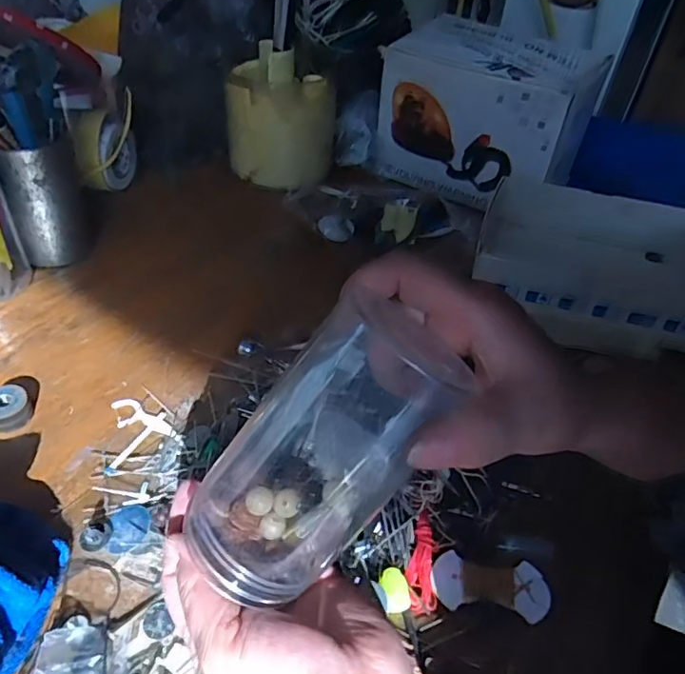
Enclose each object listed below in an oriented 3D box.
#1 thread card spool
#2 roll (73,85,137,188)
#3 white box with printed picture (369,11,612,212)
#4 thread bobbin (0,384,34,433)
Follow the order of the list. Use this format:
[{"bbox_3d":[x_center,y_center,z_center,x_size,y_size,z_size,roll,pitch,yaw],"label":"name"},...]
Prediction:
[{"bbox_3d":[0.084,0.141,0.315,0.065,0.004,0.032,7,42,3],"label":"thread card spool"},{"bbox_3d":[-0.239,-0.190,0.570,0.027,0.089,0.076,14,43,10],"label":"roll"},{"bbox_3d":[0.160,-0.247,0.624,0.205,0.143,0.143,28,47,24],"label":"white box with printed picture"},{"bbox_3d":[-0.230,0.049,0.380,0.029,0.021,0.024,-27,51,-30],"label":"thread bobbin"}]

